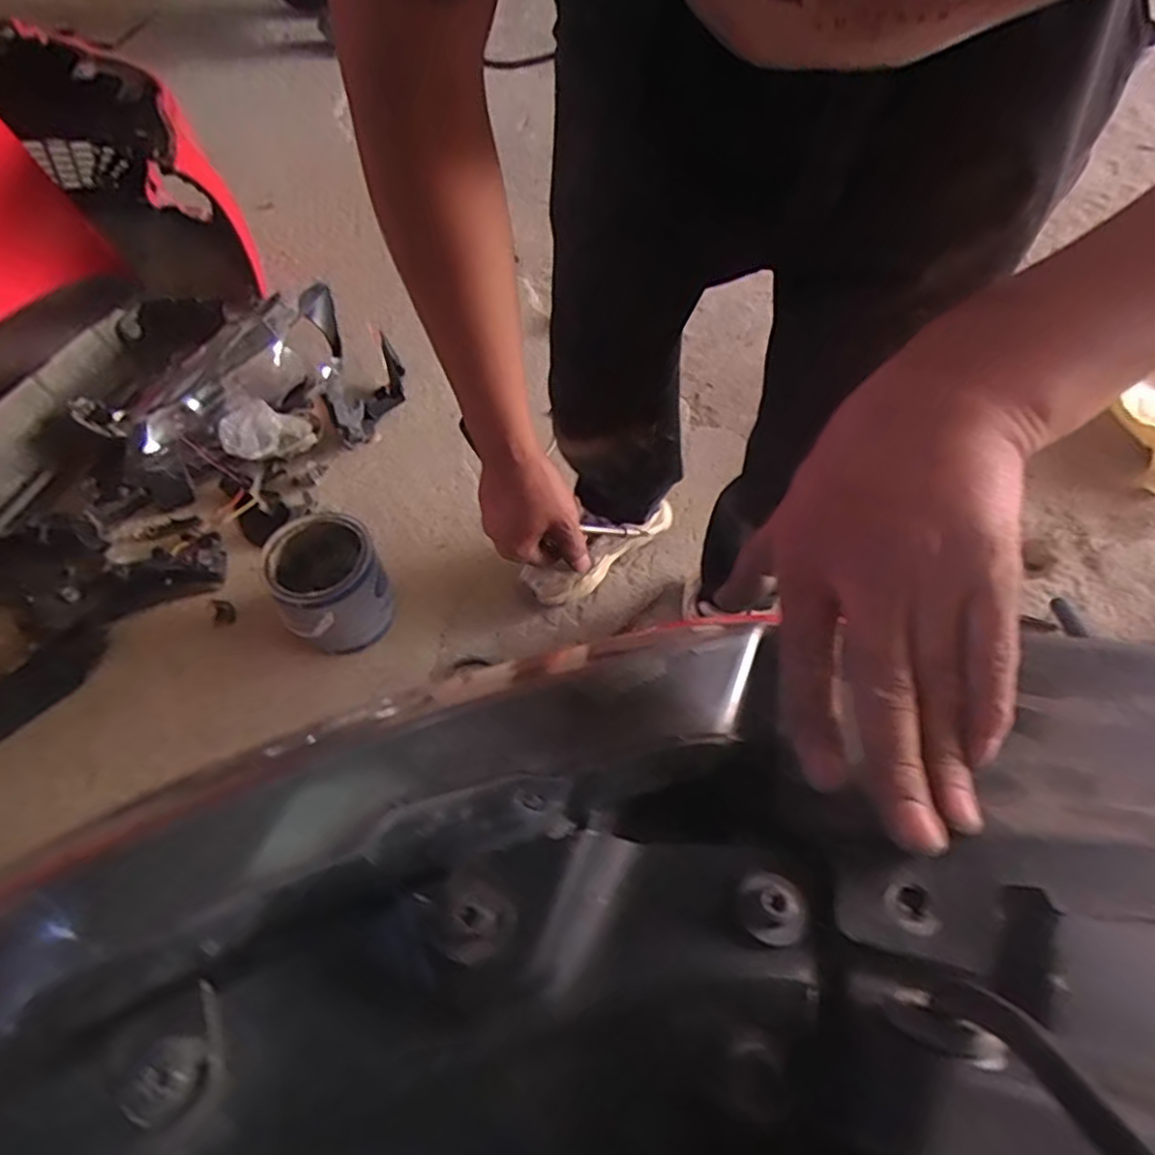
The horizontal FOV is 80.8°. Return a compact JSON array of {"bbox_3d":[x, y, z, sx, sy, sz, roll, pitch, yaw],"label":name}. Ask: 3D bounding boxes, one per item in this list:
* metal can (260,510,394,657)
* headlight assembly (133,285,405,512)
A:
[{"bbox_3d":[-0.364,0.014,1.022,0.146,0.171,0.155,-1,57,2],"label":"metal can"},{"bbox_3d":[-0.544,-0.331,1.243,0.287,0.158,0.468,33,64,22],"label":"headlight assembly"}]

